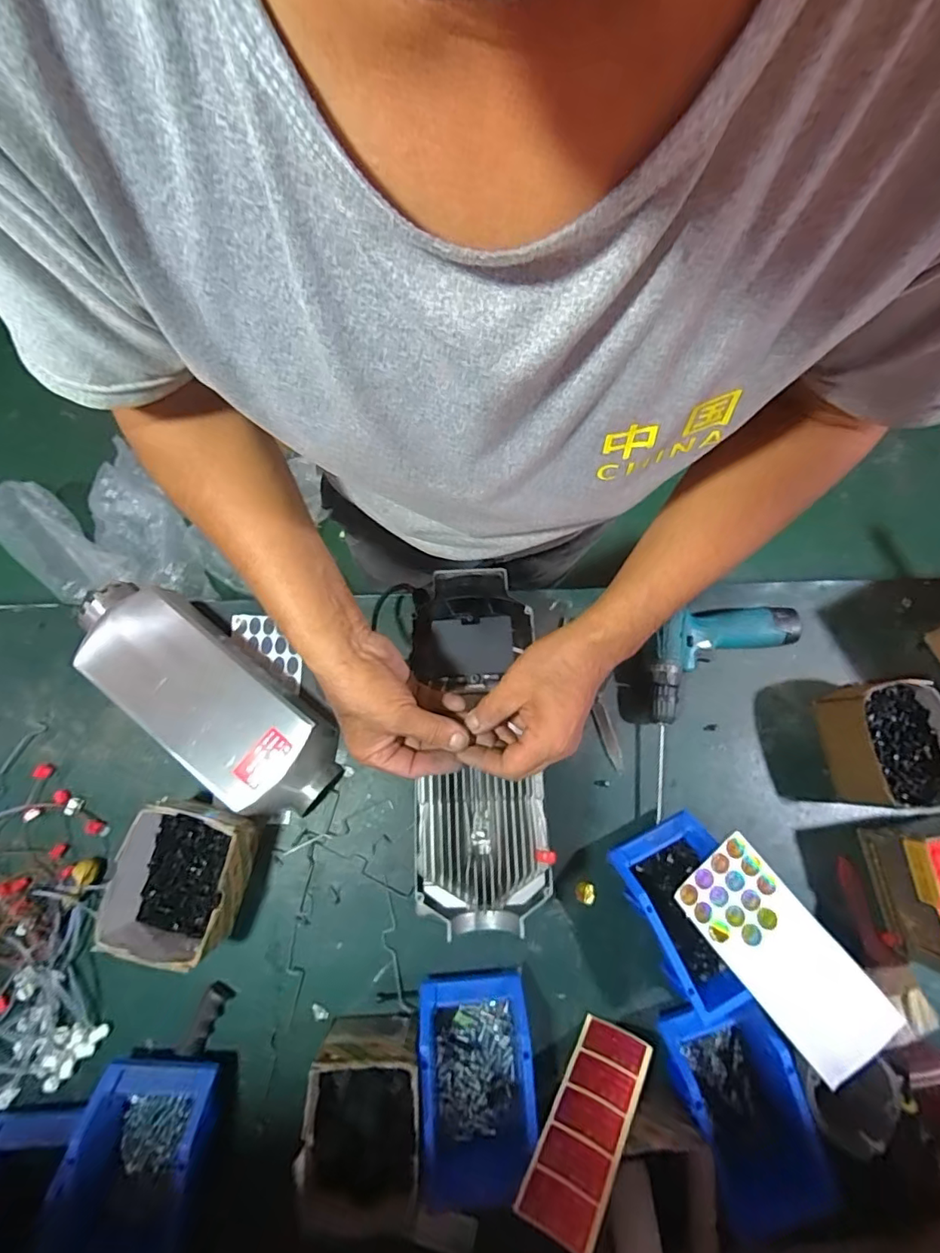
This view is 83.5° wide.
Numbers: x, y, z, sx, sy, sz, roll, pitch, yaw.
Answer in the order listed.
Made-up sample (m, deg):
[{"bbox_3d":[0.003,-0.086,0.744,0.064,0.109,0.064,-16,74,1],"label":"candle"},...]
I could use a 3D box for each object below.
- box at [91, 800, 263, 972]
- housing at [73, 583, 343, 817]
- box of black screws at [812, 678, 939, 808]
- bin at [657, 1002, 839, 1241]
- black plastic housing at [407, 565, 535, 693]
[{"bbox_3d":[-0.317,0.280,0.589,0.125,0.102,0.151,14,76,2],"label":"box"},{"bbox_3d":[-0.324,0.083,0.644,0.368,0.086,0.129,38,78,8],"label":"housing"},{"bbox_3d":[0.524,0.145,0.656,0.121,0.097,0.149,2,76,-1],"label":"box of black screws"},{"bbox_3d":[0.290,0.511,0.568,0.119,0.077,0.203,-20,77,-6],"label":"bin"},{"bbox_3d":[0.002,-0.002,0.562,0.129,0.067,0.142,2,78,-2],"label":"black plastic housing"}]

